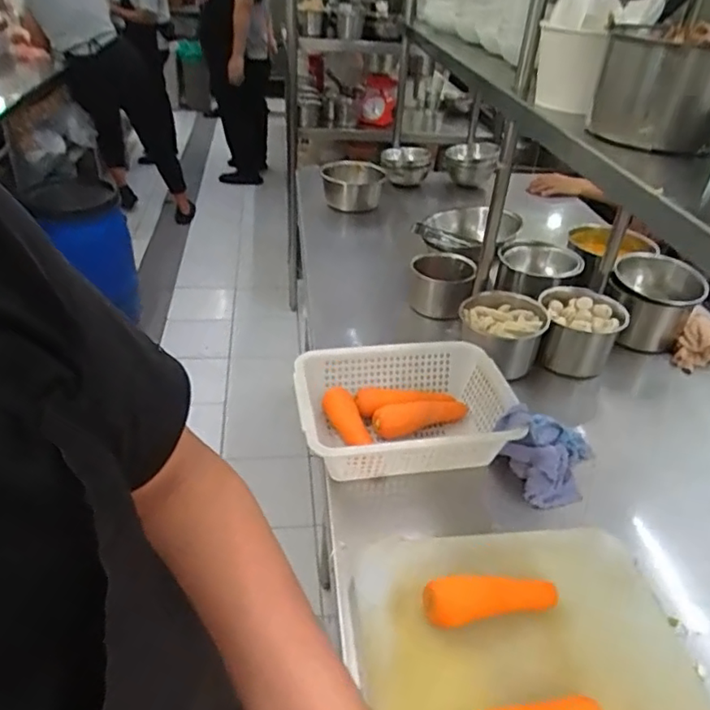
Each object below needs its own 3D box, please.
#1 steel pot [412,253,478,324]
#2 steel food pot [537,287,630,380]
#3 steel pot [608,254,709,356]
[{"bbox_3d":[0.177,-0.137,1.222,0.128,0.098,0.160,15,37,16],"label":"steel pot"},{"bbox_3d":[0.407,-0.037,1.091,0.136,0.111,0.153,10,36,8],"label":"steel food pot"},{"bbox_3d":[0.585,-0.096,1.183,0.162,0.138,0.197,21,39,22],"label":"steel pot"}]

